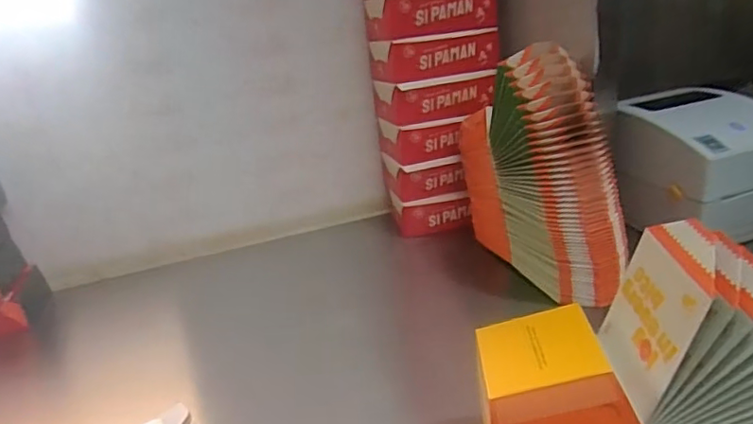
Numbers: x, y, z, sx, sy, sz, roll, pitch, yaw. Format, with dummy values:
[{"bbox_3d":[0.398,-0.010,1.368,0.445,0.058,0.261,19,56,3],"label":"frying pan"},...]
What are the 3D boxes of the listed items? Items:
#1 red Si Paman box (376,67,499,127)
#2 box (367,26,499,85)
[{"bbox_3d":[0.090,-0.194,0.929,0.177,0.066,0.116,-13,24,-14],"label":"red Si Paman box"},{"bbox_3d":[0.088,-0.253,0.904,0.176,0.060,0.113,-15,24,-18],"label":"box"}]

